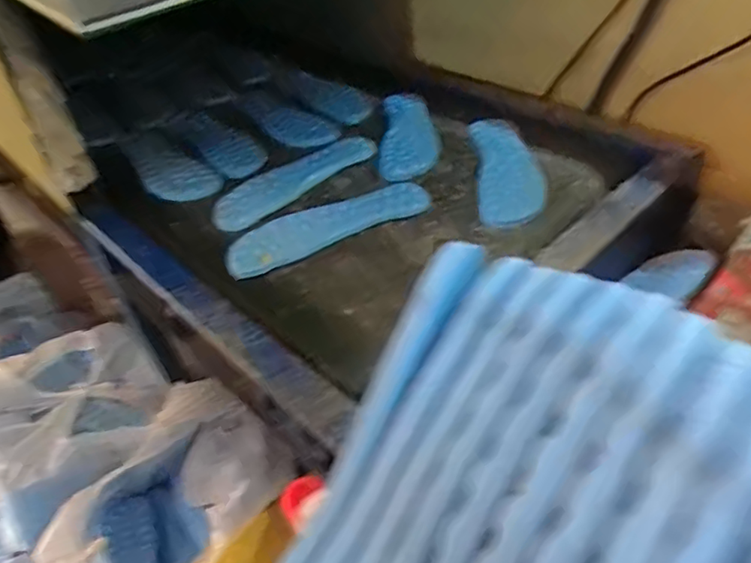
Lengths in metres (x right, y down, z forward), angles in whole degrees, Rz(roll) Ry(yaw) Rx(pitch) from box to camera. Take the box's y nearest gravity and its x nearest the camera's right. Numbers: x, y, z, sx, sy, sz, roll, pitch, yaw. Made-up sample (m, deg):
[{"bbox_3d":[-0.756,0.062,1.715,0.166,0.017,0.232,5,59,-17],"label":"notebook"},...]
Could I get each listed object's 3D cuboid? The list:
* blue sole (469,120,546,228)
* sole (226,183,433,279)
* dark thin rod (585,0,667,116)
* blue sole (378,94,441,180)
[{"bbox_3d":[0.167,-0.145,0.750,0.079,0.013,0.224,-2,42,6],"label":"blue sole"},{"bbox_3d":[-0.056,-0.070,0.695,0.246,0.021,0.083,-19,43,-13],"label":"sole"},{"bbox_3d":[0.331,-0.314,0.746,0.010,0.250,0.020,-36,70,-28],"label":"dark thin rod"},{"bbox_3d":[0.048,-0.221,0.857,0.078,0.021,0.235,-2,42,6],"label":"blue sole"}]

